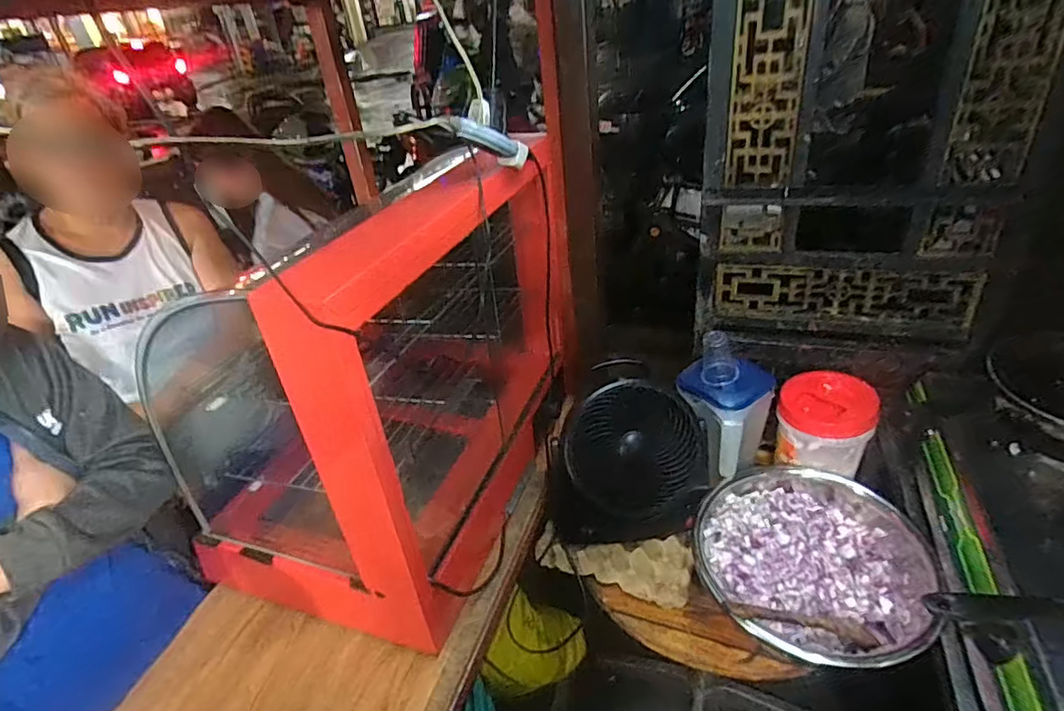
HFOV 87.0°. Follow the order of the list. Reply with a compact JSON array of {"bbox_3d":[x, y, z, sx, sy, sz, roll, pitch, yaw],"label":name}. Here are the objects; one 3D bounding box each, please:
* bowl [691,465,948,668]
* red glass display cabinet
[{"bbox_3d":[0.460,0.352,0.946,0.354,0.136,0.343,-5,33,4],"label":"bowl"},{"bbox_3d":[-0.238,0.027,1.004,0.466,0.651,0.674,8,36,23],"label":"red glass display cabinet"}]

